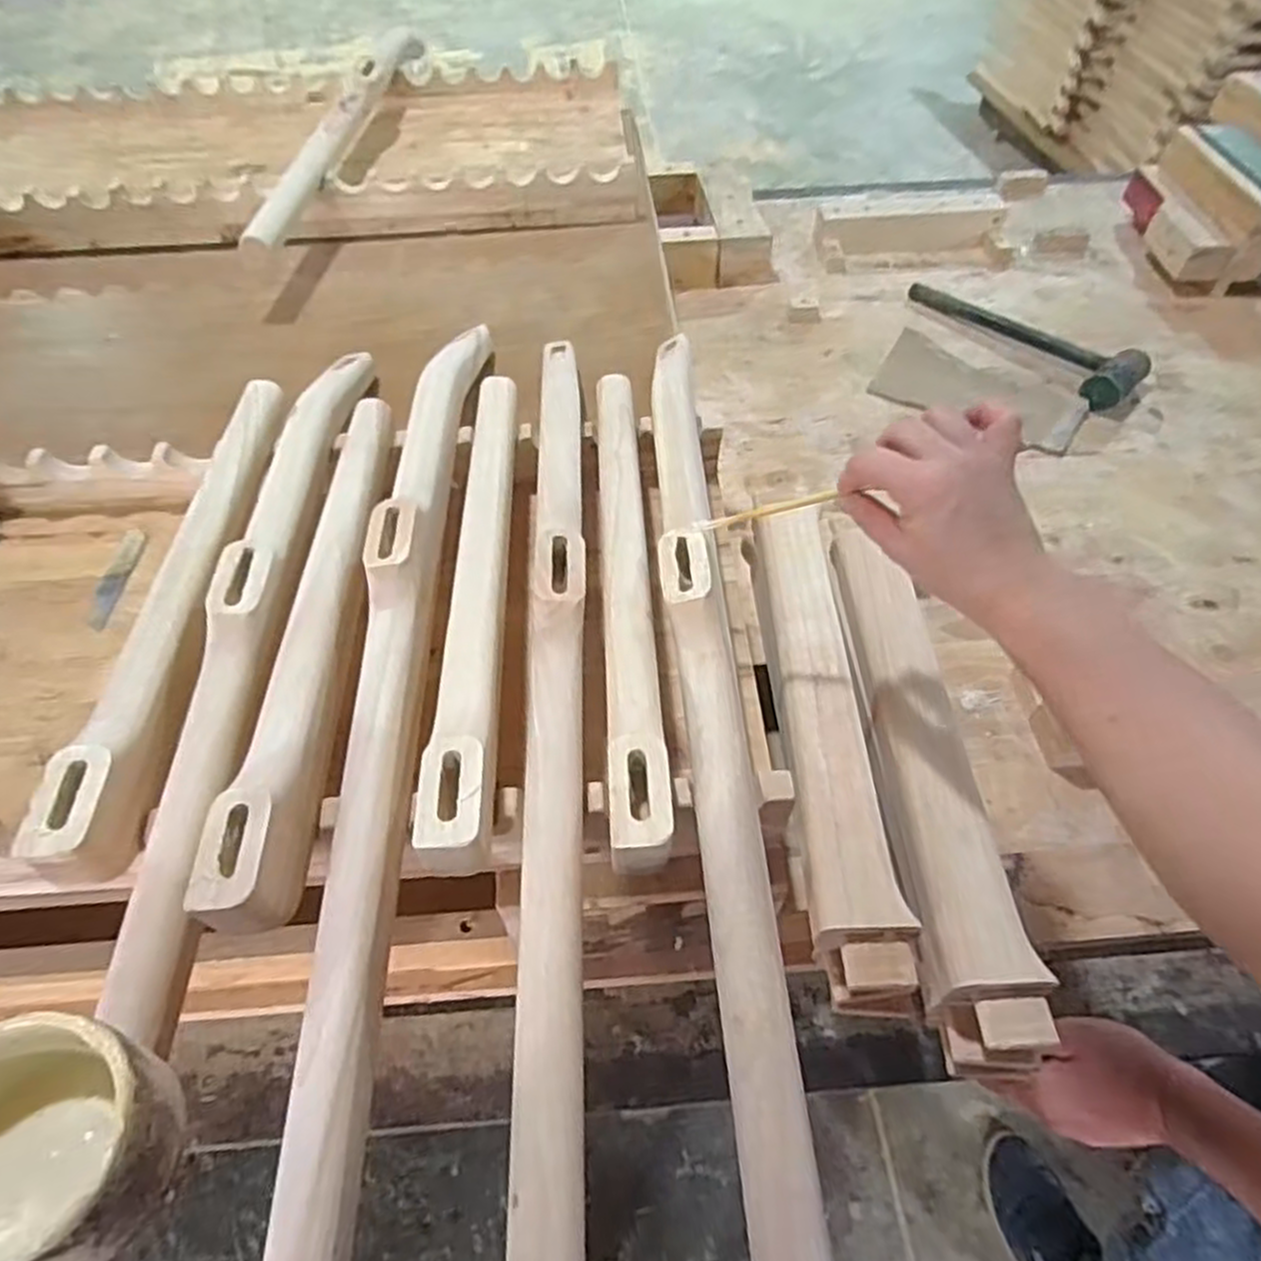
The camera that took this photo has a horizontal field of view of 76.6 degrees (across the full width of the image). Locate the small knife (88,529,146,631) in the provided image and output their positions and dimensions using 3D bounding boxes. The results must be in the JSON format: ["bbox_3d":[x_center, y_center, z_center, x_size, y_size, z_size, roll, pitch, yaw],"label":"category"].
[{"bbox_3d":[-0.413,-0.043,0.640,0.022,0.004,0.103,-1,53,0],"label":"small knife"}]

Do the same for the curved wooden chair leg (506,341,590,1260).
[{"bbox_3d":[-0.046,0.021,0.485,0.039,0.035,0.668,-2,53,-1],"label":"curved wooden chair leg"}]

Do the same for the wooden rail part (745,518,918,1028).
[{"bbox_3d":[0.134,0.062,0.583,0.068,0.055,0.388,-3,53,-2],"label":"wooden rail part"}]

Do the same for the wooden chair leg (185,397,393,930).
[{"bbox_3d":[-0.204,-0.019,0.524,0.047,0.052,0.425,-2,53,-1],"label":"wooden chair leg"}]

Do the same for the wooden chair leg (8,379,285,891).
[{"bbox_3d":[-0.295,-0.040,0.533,0.034,0.050,0.413,-2,53,-1],"label":"wooden chair leg"}]

